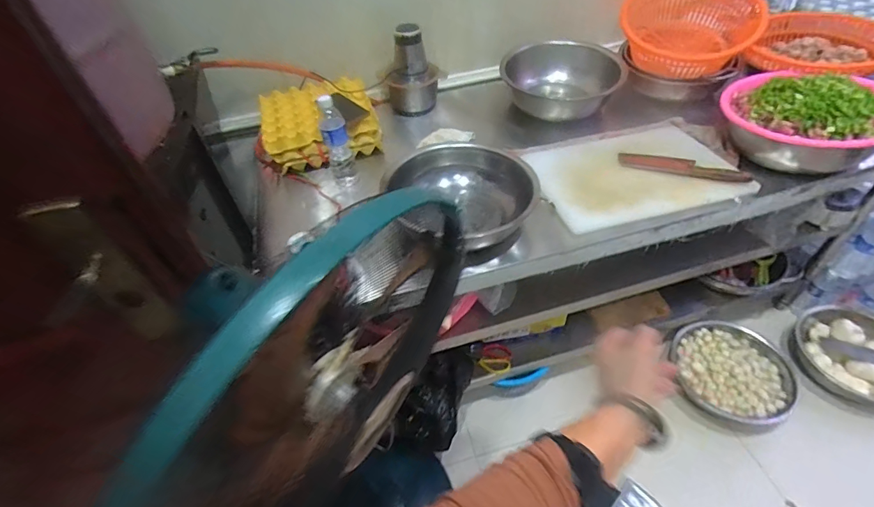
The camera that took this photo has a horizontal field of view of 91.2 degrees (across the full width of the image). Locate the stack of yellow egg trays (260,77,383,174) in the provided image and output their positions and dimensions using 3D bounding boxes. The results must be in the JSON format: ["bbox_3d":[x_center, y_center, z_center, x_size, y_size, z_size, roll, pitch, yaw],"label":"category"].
[{"bbox_3d":[-0.324,-0.363,1.181,0.289,0.119,0.267,-17,47,-10],"label":"stack of yellow egg trays"}]

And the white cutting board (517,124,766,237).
[{"bbox_3d":[0.479,-0.204,1.066,0.449,0.030,0.354,-12,46,-5],"label":"white cutting board"}]

